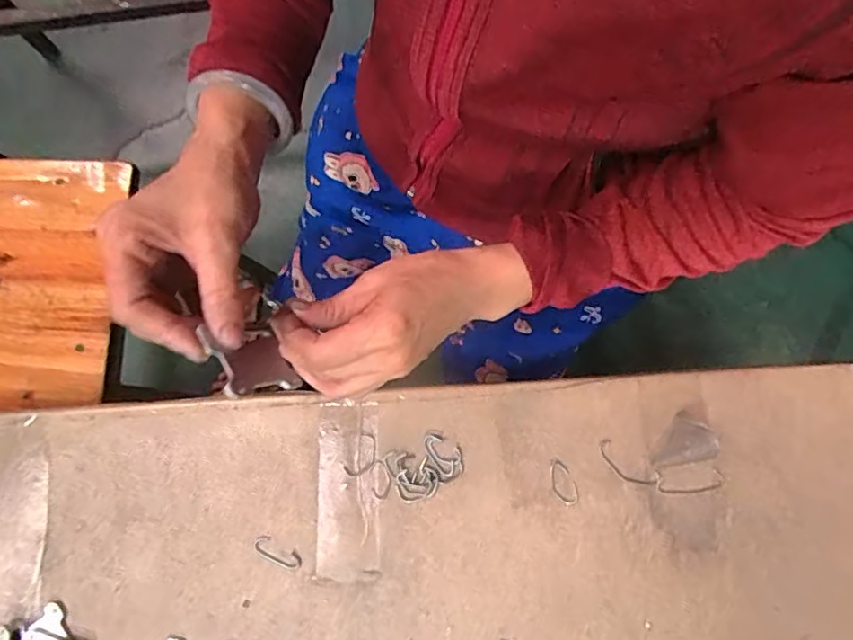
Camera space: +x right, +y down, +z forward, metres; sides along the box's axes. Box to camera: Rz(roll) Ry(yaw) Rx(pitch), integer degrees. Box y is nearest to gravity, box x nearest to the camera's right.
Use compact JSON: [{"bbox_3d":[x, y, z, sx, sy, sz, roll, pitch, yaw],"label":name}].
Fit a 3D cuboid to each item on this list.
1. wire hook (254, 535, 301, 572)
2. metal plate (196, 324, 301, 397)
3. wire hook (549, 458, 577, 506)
[{"bbox_3d":[-0.110,0.171,0.417,0.038,0.004,0.015,25,81,5],"label":"wire hook"},{"bbox_3d":[-0.092,0.020,0.296,0.005,0.046,0.041,-43,71,25],"label":"metal plate"},{"bbox_3d":[0.102,0.121,0.423,0.017,0.004,0.034,-13,80,-2],"label":"wire hook"}]

